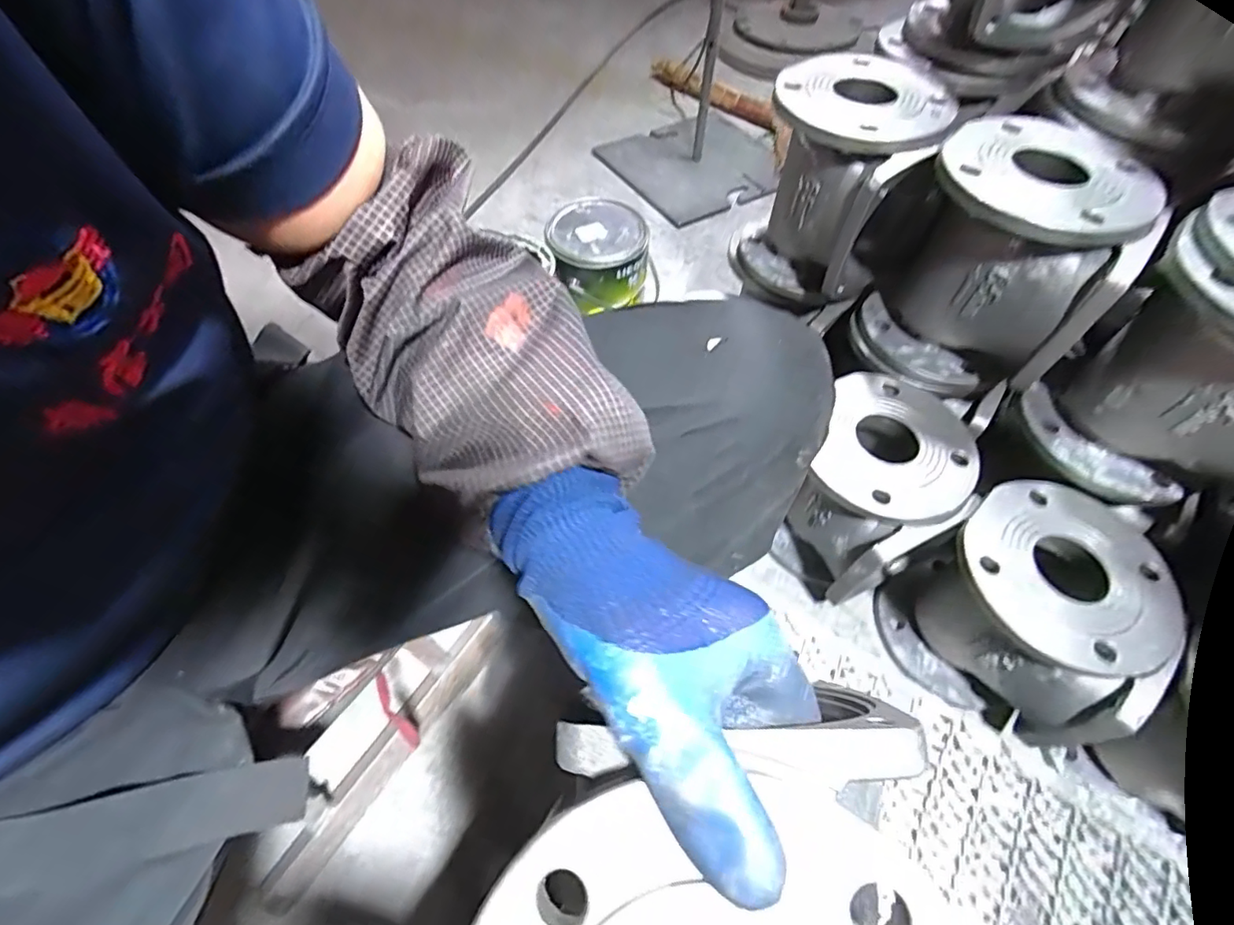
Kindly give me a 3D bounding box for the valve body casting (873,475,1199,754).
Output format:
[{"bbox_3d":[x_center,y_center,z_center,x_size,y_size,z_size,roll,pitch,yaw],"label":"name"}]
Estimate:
[{"bbox_3d":[0.410,0.152,0.551,0.169,0.188,0.193,-31,63,-19],"label":"valve body casting"}]

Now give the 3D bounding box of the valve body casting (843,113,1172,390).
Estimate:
[{"bbox_3d":[0.368,-0.190,0.544,0.177,0.203,0.160,25,61,14],"label":"valve body casting"}]

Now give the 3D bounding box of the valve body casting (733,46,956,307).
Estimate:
[{"bbox_3d":[0.239,-0.307,0.613,0.181,0.192,0.153,35,63,19],"label":"valve body casting"}]

